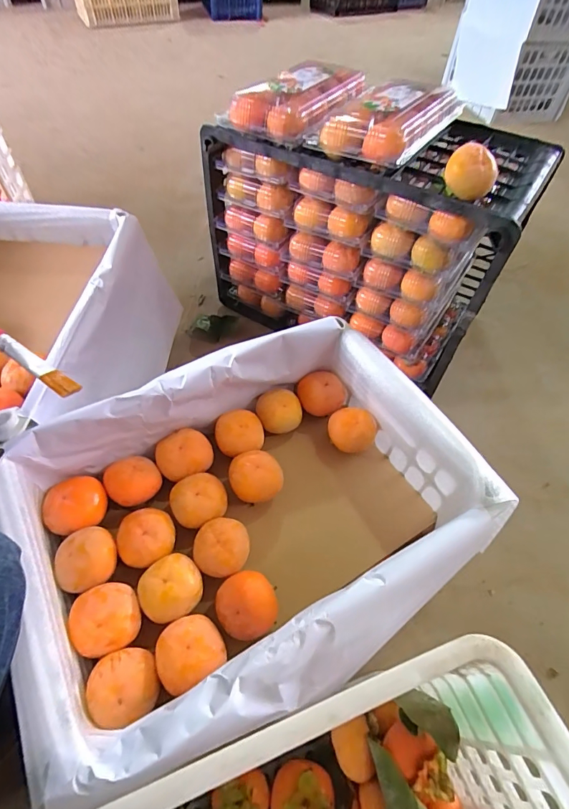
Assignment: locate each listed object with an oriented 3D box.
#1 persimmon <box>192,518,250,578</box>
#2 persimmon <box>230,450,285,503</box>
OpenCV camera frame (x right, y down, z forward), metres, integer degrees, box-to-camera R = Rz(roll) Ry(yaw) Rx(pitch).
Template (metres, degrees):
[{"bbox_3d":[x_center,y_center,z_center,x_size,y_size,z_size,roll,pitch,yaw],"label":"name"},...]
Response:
[{"bbox_3d":[-0.066,0.154,0.428,0.054,0.051,0.055,1,53,-1],"label":"persimmon"},{"bbox_3d":[-0.034,0.090,0.476,0.058,0.050,0.056,1,53,-1],"label":"persimmon"}]

